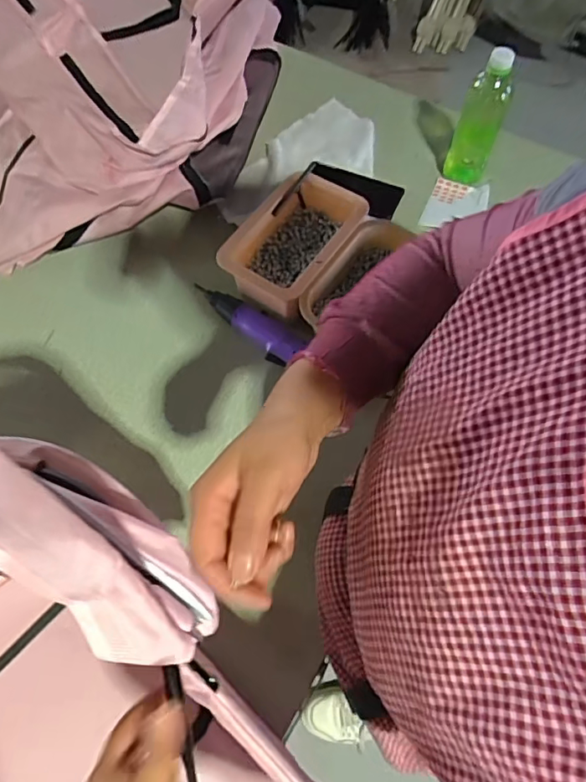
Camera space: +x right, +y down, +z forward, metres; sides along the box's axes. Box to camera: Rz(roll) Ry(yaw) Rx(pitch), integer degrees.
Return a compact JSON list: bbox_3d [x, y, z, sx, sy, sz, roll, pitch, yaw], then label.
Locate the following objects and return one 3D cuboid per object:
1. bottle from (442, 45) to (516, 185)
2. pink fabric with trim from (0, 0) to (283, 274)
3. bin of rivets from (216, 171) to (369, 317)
[{"bbox_3d":[0.282,-0.406,0.798,0.063,0.203,0.070,19,69,8],"label":"bottle"},{"bbox_3d":[-0.361,-0.526,0.852,0.748,0.174,0.568,-19,68,-7],"label":"pink fabric with trim"},{"bbox_3d":[-0.001,-0.209,0.769,0.134,0.076,0.203,32,71,13],"label":"bin of rivets"}]

